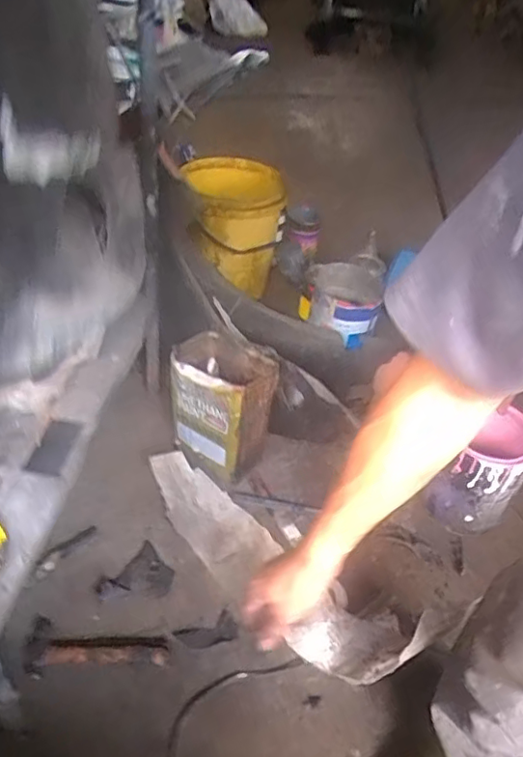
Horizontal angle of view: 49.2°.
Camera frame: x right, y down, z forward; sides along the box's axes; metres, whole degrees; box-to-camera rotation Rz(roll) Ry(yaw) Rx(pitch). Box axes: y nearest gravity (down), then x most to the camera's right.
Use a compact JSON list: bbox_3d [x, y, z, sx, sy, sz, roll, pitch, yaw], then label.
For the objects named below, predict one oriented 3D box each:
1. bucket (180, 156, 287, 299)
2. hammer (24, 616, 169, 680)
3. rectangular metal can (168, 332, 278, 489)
[{"bbox_3d":[-0.072,-0.400,1.481,0.242,0.263,0.293,6,41,-2],"label":"bucket"},{"bbox_3d":[-0.236,0.379,0.828,0.193,0.021,0.081,-1,42,-10],"label":"hammer"},{"bbox_3d":[-0.071,0.055,1.057,0.163,0.238,0.135,32,46,25],"label":"rectangular metal can"}]

